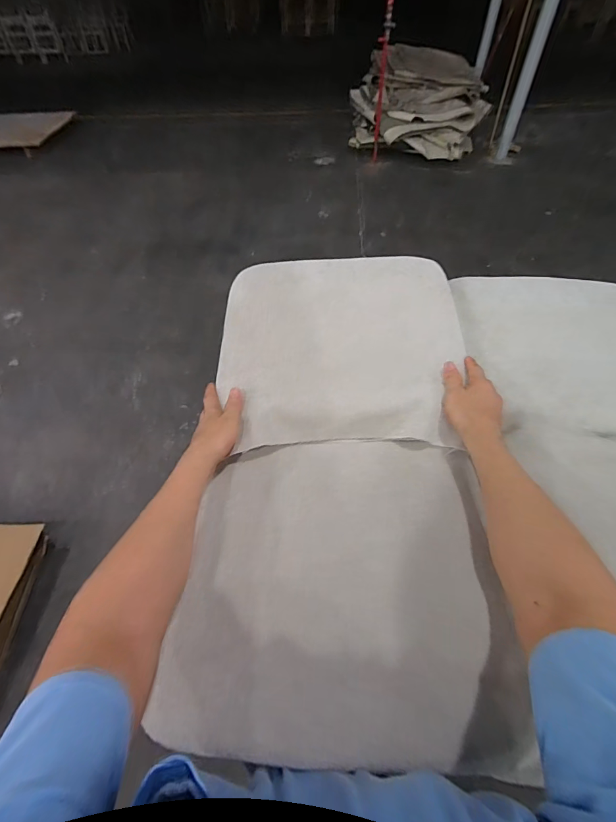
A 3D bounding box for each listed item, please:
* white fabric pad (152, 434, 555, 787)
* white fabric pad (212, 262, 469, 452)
[{"bbox_3d":[0.037,0.199,0.478,0.386,0.063,0.371,2,56,2],"label":"white fabric pad"},{"bbox_3d":[0.056,-0.132,0.673,0.419,0.046,0.402,-3,62,5],"label":"white fabric pad"}]

